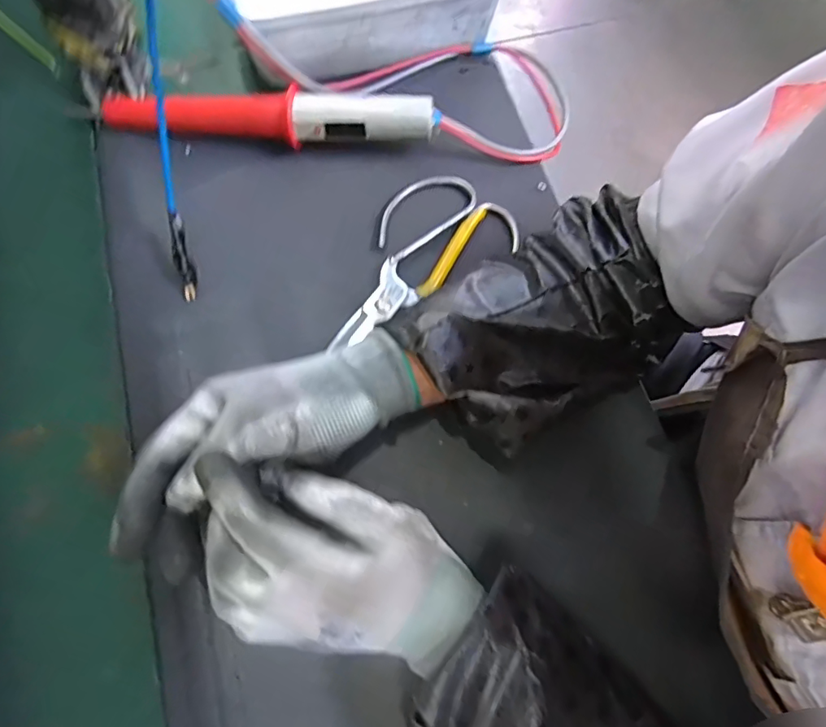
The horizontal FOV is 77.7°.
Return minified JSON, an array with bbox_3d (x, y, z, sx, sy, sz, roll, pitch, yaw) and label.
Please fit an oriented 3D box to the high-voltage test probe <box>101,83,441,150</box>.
[{"bbox_3d":[-0.114,-0.190,0.399,0.254,0.037,0.038,3,70,-1],"label":"high-voltage test probe"}]

